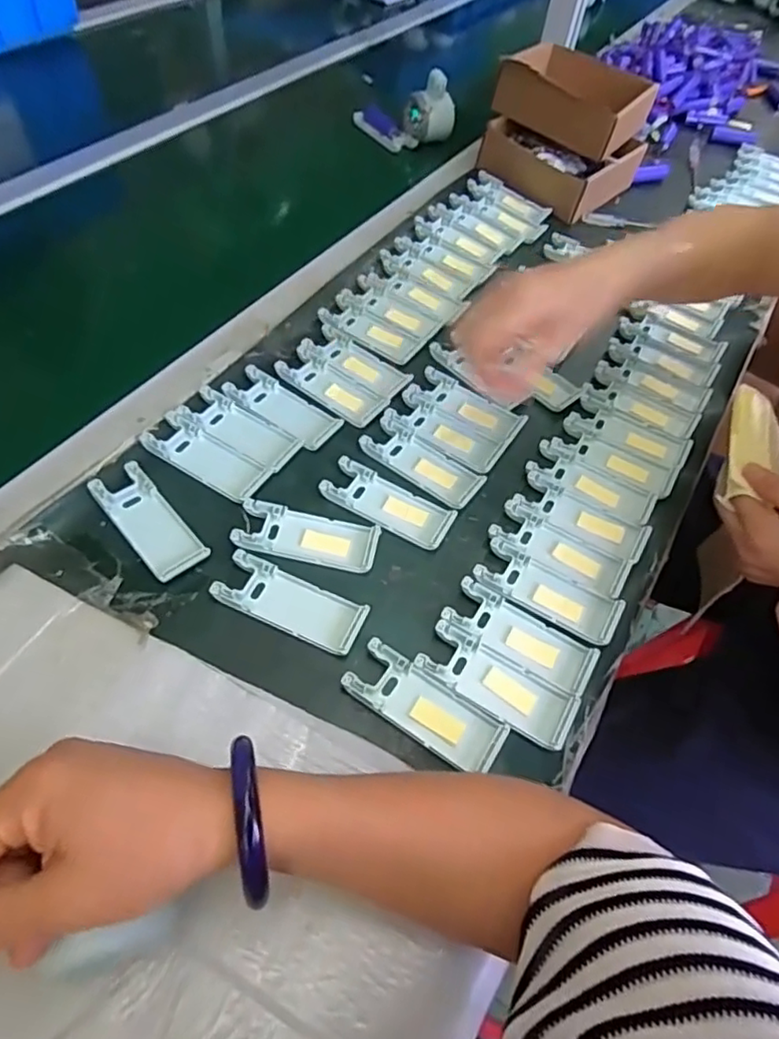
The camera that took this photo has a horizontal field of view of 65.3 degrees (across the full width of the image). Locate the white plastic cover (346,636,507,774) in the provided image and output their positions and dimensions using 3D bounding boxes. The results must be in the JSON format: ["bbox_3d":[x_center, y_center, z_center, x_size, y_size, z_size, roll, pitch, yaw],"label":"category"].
[{"bbox_3d":[0.023,0.120,0.391,0.104,0.010,0.038,31,57,14],"label":"white plastic cover"}]

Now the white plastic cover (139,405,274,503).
[{"bbox_3d":[-0.146,-0.051,0.487,0.103,0.008,0.048,31,57,14],"label":"white plastic cover"}]

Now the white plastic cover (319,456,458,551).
[{"bbox_3d":[-0.001,-0.013,0.479,0.103,0.006,0.043,28,57,12],"label":"white plastic cover"}]

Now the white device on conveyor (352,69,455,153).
[{"bbox_3d":[0.020,-0.550,0.814,0.134,0.078,0.061,7,55,-3],"label":"white device on conveyor"}]

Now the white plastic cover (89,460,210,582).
[{"bbox_3d":[-0.178,0.000,0.446,0.039,0.006,0.102,-35,66,-27],"label":"white plastic cover"}]

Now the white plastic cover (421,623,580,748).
[{"bbox_3d":[0.071,0.108,0.402,0.103,0.007,0.040,32,57,14],"label":"white plastic cover"}]

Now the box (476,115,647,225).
[{"bbox_3d":[0.222,-0.466,0.786,0.164,0.048,0.157,39,60,19],"label":"box"}]

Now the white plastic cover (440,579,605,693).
[{"bbox_3d":[0.091,0.081,0.423,0.103,0.007,0.039,30,57,13],"label":"white plastic cover"}]

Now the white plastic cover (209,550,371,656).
[{"bbox_3d":[-0.069,0.058,0.423,0.103,0.008,0.040,23,56,9],"label":"white plastic cover"}]

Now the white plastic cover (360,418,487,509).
[{"bbox_3d":[0.026,-0.047,0.507,0.103,0.006,0.042,32,57,15],"label":"white plastic cover"}]

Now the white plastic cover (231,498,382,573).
[{"bbox_3d":[-0.061,0.012,0.456,0.104,0.006,0.043,11,55,0],"label":"white plastic cover"}]

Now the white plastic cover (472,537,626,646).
[{"bbox_3d":[0.116,0.052,0.445,0.104,0.007,0.043,28,57,12],"label":"white plastic cover"}]

